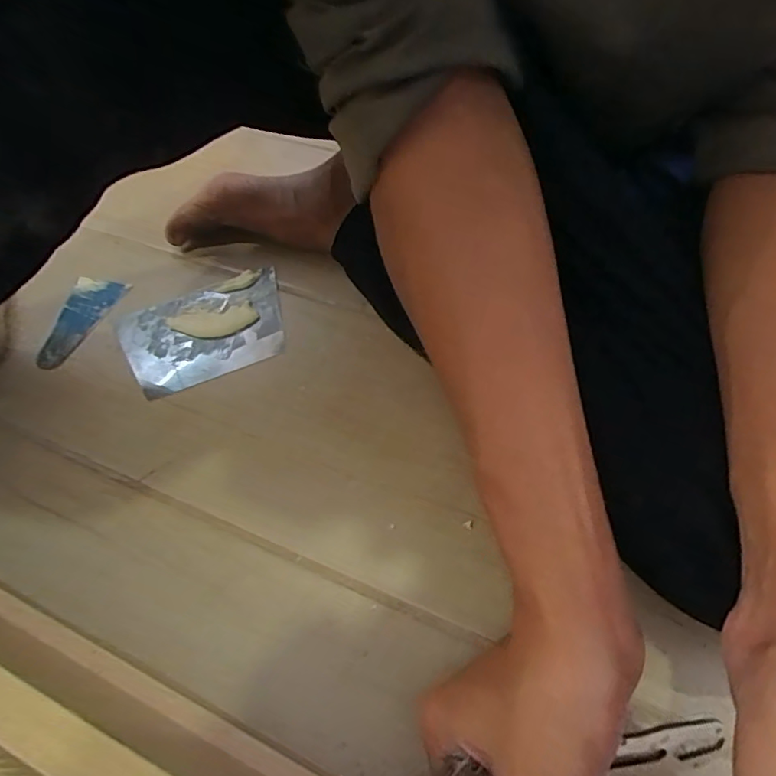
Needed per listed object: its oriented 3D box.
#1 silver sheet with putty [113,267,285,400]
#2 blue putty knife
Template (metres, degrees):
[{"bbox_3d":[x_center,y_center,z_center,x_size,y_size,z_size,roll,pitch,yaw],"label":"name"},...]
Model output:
[{"bbox_3d":[-0.153,-0.048,0.430,0.133,0.005,0.095,-21,60,-11],"label":"silver sheet with putty"},{"bbox_3d":[-0.270,-0.061,0.439,0.044,0.009,0.100,14,59,13],"label":"blue putty knife"}]

